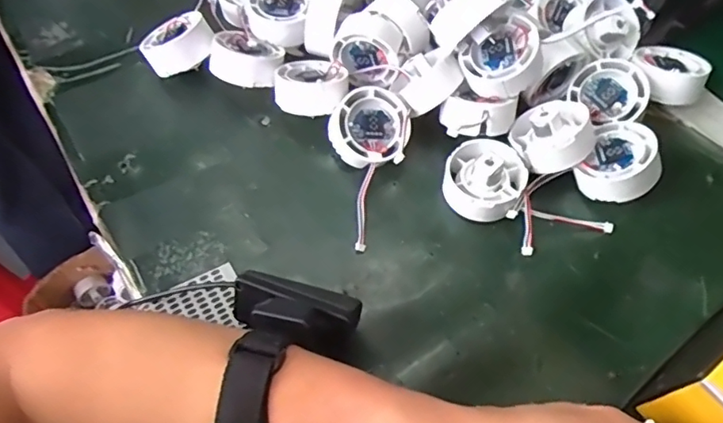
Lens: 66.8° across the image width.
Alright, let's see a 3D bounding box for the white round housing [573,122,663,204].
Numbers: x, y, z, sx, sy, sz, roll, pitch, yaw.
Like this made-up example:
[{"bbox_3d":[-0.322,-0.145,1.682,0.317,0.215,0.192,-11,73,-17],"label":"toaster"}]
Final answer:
[{"bbox_3d":[0.177,-0.033,0.380,0.054,0.025,0.051,-23,40,17],"label":"white round housing"}]

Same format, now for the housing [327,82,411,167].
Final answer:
[{"bbox_3d":[0.007,-0.060,0.390,0.052,0.027,0.055,27,80,-13],"label":"housing"}]

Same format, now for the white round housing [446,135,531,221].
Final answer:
[{"bbox_3d":[0.086,-0.025,0.380,0.052,0.030,0.060,30,65,15],"label":"white round housing"}]

